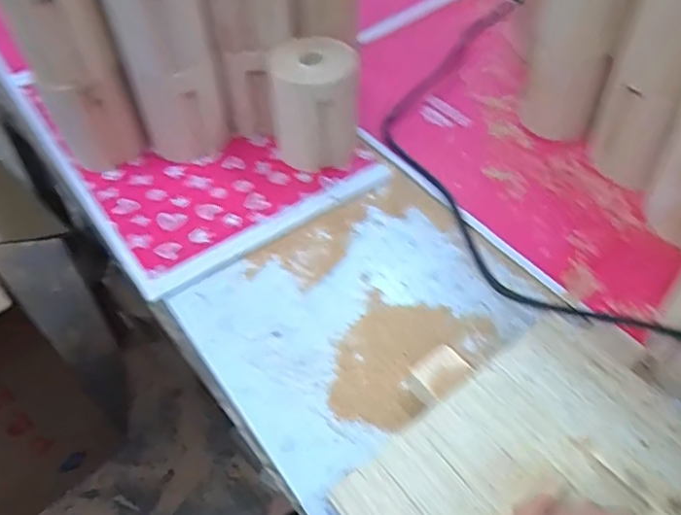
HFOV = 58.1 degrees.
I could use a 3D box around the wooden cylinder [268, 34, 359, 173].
[{"bbox_3d":[-0.024,-0.143,0.583,0.081,0.097,0.079,-5,49,-2],"label":"wooden cylinder"}]

